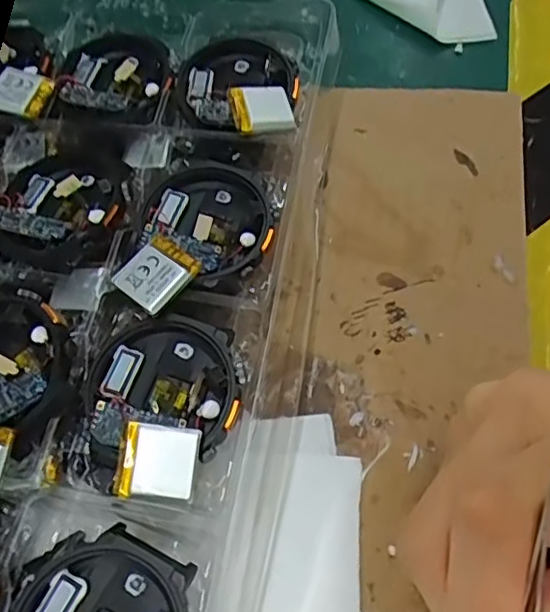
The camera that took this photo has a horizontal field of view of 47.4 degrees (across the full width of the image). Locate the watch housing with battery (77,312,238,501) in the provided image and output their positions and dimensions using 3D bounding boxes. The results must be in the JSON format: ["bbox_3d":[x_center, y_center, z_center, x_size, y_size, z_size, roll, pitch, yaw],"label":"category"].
[{"bbox_3d":[-0.037,0.031,0.197,0.046,0.013,0.055,8,55,7],"label":"watch housing with battery"}]

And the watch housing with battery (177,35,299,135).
[{"bbox_3d":[-0.016,-0.089,0.252,0.047,0.015,0.058,-14,61,-2],"label":"watch housing with battery"}]

